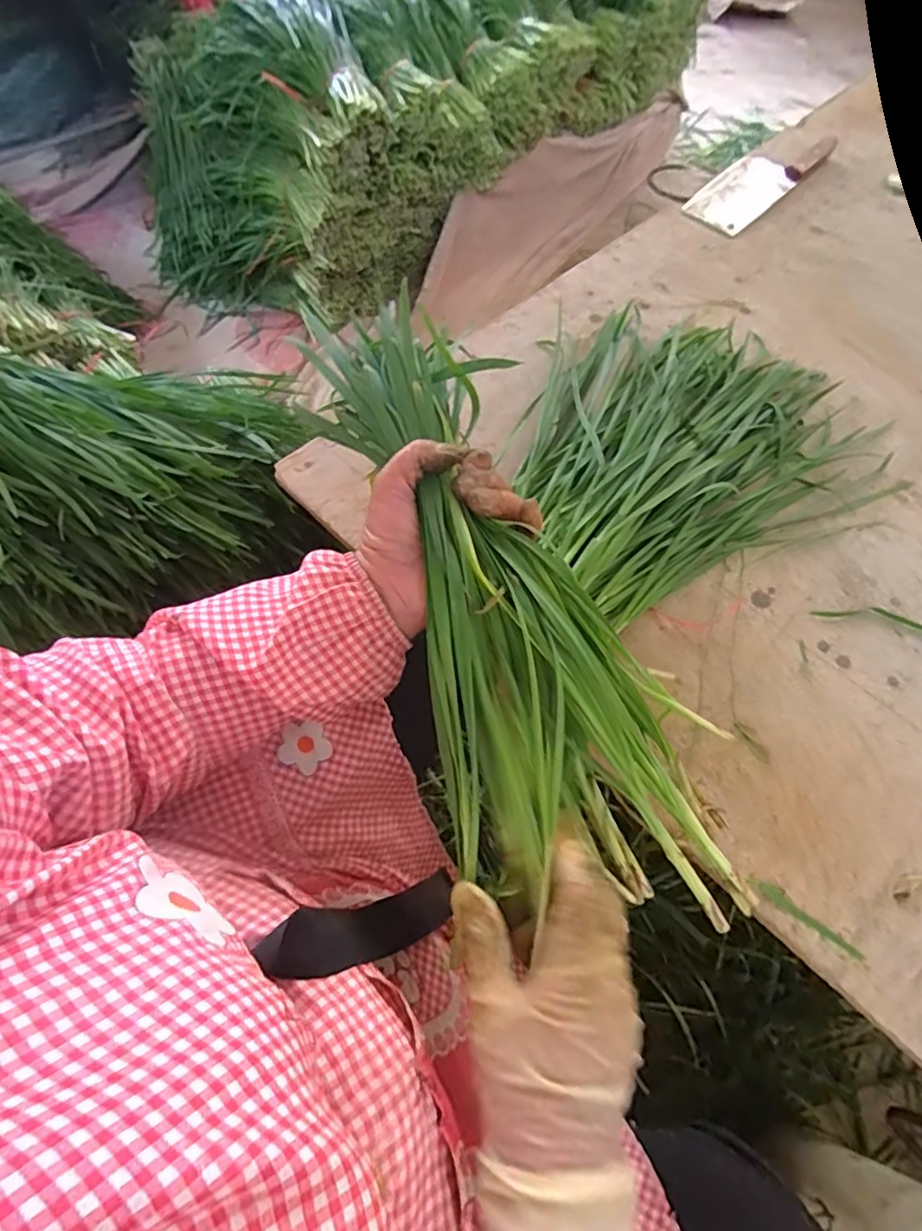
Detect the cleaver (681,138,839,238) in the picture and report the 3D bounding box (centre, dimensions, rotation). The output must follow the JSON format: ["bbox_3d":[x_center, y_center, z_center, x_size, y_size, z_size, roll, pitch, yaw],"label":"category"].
[{"bbox_3d":[0.431,-0.627,0.829,0.293,0.018,0.089,-41,71,-19],"label":"cleaver"}]

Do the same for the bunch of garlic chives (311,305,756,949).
[{"bbox_3d":[0.018,-0.007,0.351,0.149,0.077,0.388,-23,79,-12],"label":"bunch of garlic chives"}]

